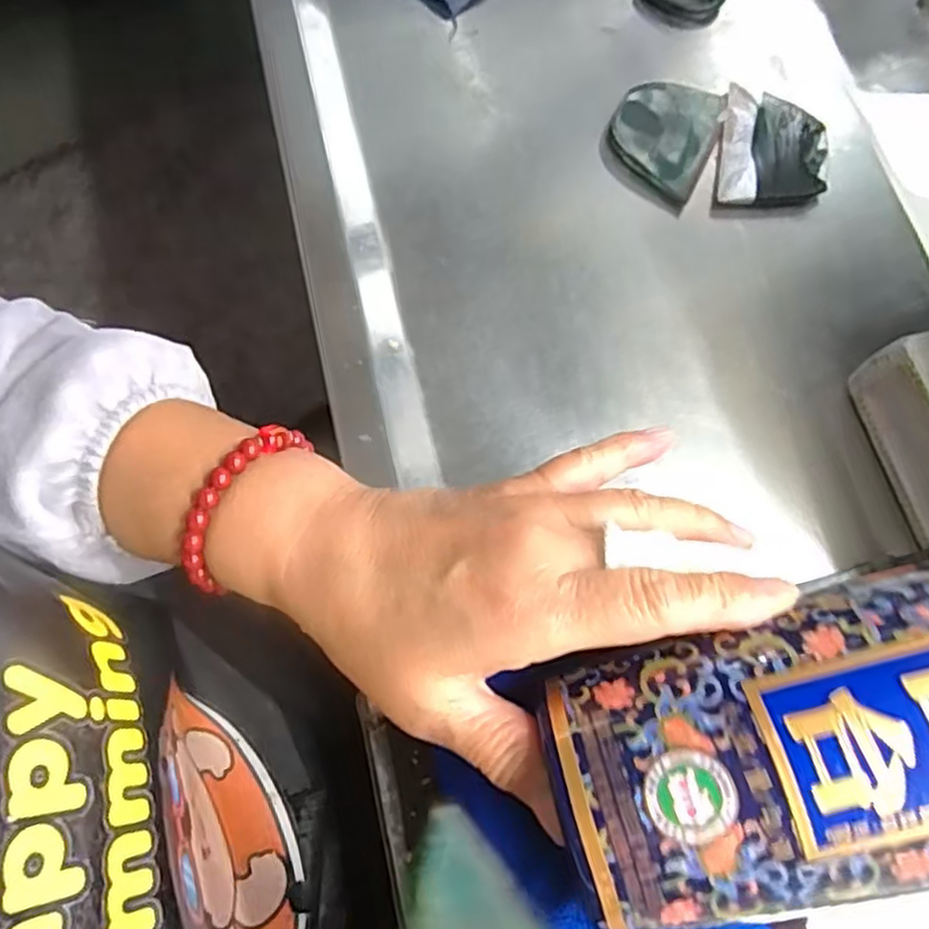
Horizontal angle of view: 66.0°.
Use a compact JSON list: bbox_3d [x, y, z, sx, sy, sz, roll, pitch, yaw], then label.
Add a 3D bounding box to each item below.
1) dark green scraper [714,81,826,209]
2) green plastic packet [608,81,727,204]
[{"bbox_3d":[0.177,-0.179,0.411,0.059,0.008,0.079,11,72,3],"label":"dark green scraper"},{"bbox_3d":[0.116,-0.193,0.413,0.057,0.011,0.078,25,73,7],"label":"green plastic packet"}]

